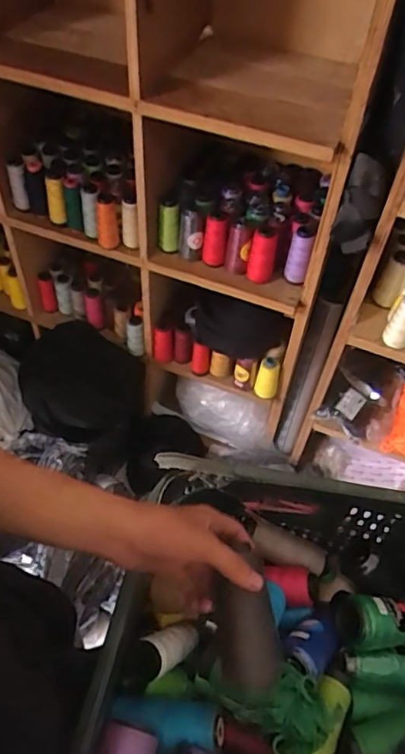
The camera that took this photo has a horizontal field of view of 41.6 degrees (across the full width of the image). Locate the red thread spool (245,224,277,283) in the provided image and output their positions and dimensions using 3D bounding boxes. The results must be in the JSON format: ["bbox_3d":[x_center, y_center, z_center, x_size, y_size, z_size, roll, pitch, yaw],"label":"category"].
[{"bbox_3d":[0.115,-0.241,1.057,0.048,0.106,0.047,2,52,-2],"label":"red thread spool"}]

